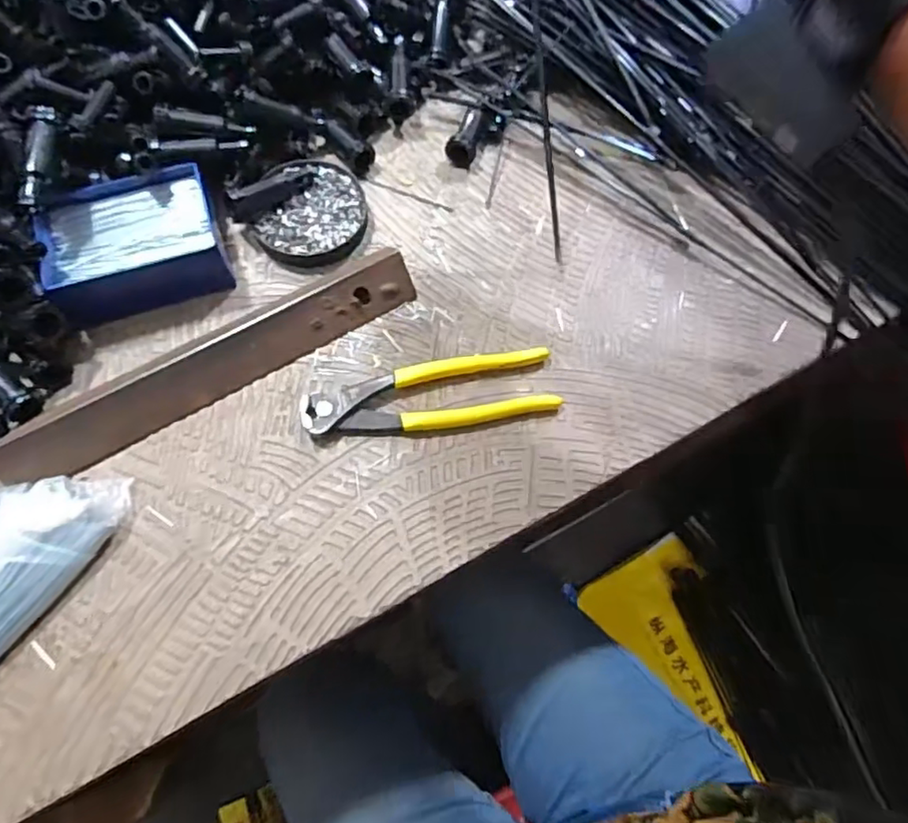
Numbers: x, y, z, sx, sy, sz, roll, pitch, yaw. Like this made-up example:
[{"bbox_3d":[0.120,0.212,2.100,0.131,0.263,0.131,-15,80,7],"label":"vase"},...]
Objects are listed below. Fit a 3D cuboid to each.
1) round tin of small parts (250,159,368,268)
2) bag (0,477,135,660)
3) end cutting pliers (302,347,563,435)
[{"bbox_3d":[-0.106,-0.149,0.460,0.079,0.019,0.085,1,70,-2],"label":"round tin of small parts"},{"bbox_3d":[-0.254,0.084,0.353,0.061,0.040,0.127,34,72,10],"label":"bag"},{"bbox_3d":[-0.013,-0.012,0.407,0.163,0.015,0.048,-10,71,-6],"label":"end cutting pliers"}]

